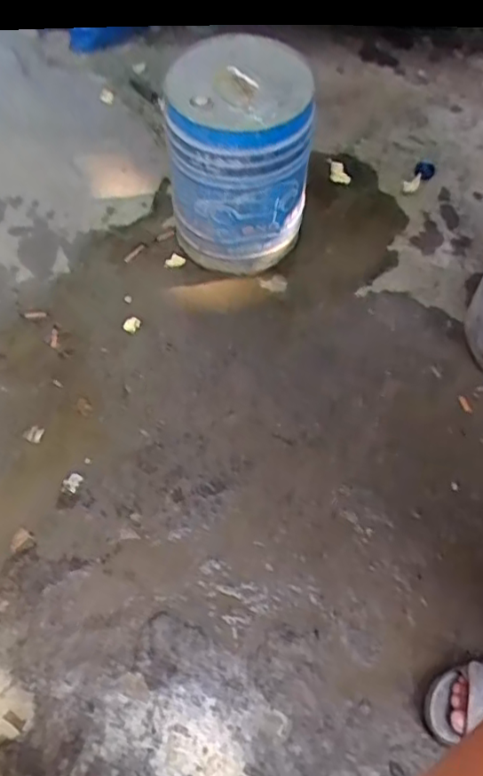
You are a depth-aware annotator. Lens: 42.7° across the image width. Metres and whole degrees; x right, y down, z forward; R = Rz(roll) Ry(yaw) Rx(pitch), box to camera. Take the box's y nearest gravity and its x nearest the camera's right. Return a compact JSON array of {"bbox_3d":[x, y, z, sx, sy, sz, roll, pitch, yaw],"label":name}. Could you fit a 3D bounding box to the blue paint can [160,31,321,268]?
[{"bbox_3d":[-0.004,-0.391,1.138,0.237,0.379,0.240,0,59,0],"label":"blue paint can"}]

